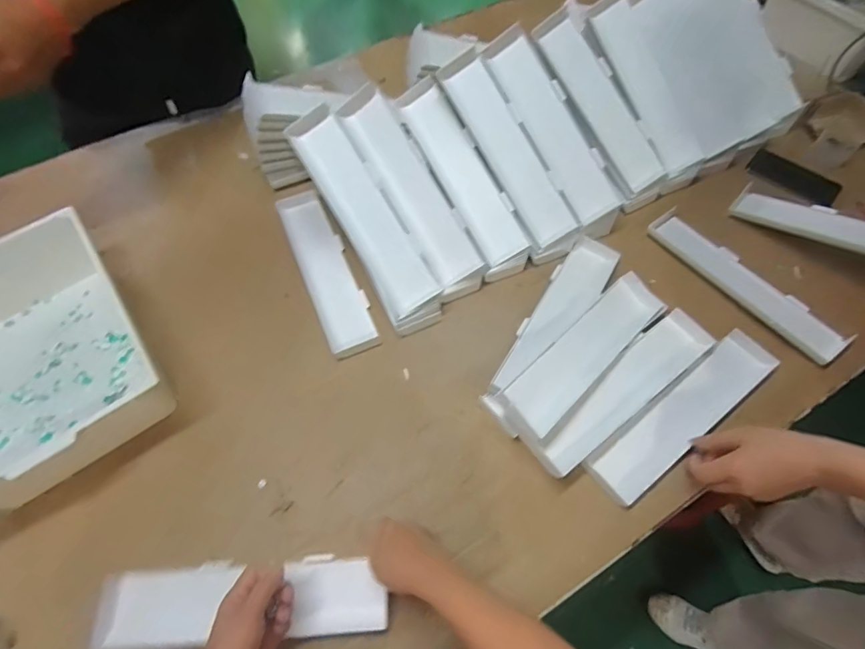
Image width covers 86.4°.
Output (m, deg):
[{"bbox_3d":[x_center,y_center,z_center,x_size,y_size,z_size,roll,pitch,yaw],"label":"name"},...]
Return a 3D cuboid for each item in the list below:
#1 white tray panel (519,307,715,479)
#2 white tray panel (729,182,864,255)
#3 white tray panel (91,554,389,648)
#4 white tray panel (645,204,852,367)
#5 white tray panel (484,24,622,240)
[{"bbox_3d":[0.272,0.089,0.650,0.338,0.034,0.078,-34,66,-17],"label":"white tray panel"},{"bbox_3d":[0.667,-0.154,0.742,0.077,0.032,0.325,-40,51,-21],"label":"white tray panel"},{"bbox_3d":[-0.220,0.324,0.535,0.333,0.029,0.090,-2,59,3],"label":"white tray panel"},{"bbox_3d":[0.500,-0.071,0.747,0.081,0.022,0.327,-35,66,-18],"label":"white tray panel"},{"bbox_3d":[0.203,-0.309,0.754,0.083,0.041,0.353,-35,96,-19],"label":"white tray panel"}]

